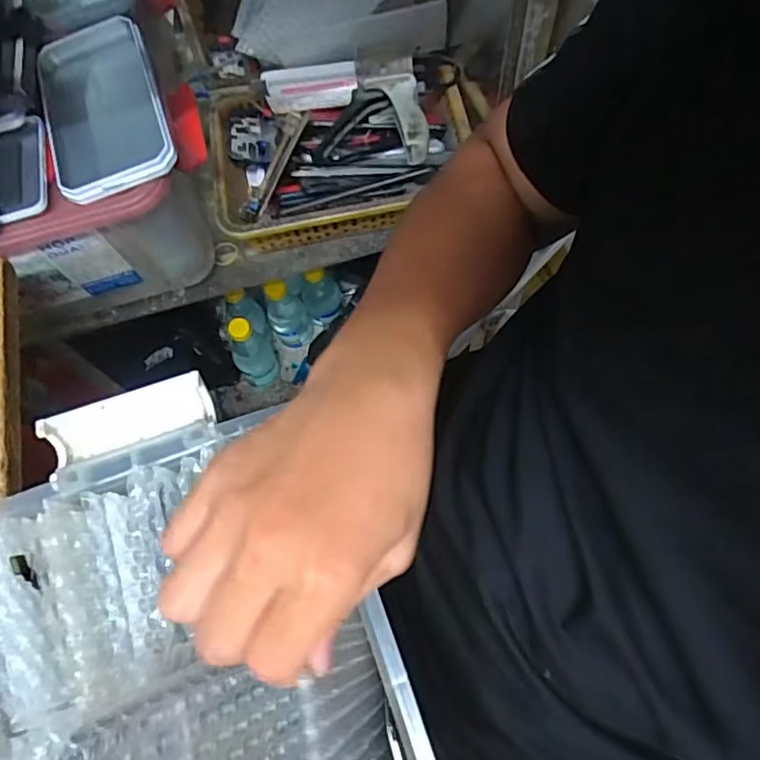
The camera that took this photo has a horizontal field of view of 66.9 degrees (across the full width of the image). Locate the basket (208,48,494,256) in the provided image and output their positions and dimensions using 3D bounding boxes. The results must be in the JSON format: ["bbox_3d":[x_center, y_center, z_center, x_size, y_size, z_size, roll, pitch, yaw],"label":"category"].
[{"bbox_3d":[-0.036,-0.236,0.593,0.277,0.111,0.169,-9,68,1],"label":"basket"}]

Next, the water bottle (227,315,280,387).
[{"bbox_3d":[-0.212,-0.056,0.935,0.063,0.175,0.068,-22,69,-4],"label":"water bottle"}]

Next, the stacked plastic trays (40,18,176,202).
[{"bbox_3d":[-0.237,-0.235,0.491,0.096,0.033,0.182,-19,68,-9],"label":"stacked plastic trays"}]

